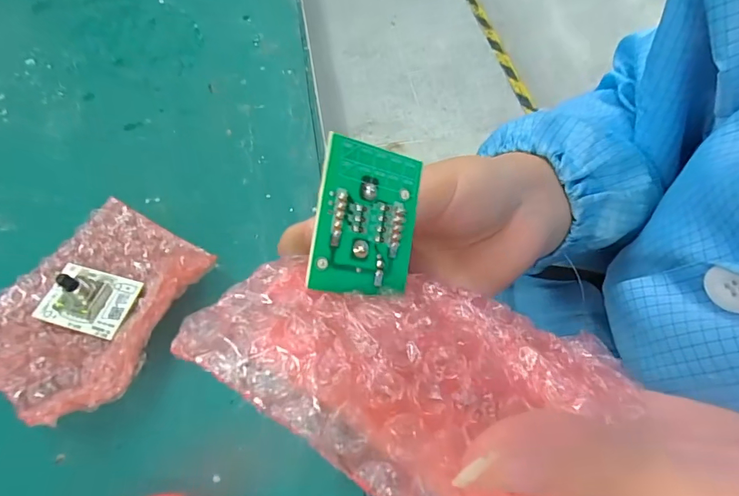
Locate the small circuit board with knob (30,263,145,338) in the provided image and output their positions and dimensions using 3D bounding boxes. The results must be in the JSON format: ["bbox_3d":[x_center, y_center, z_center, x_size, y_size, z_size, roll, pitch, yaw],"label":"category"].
[{"bbox_3d":[-0.136,0.020,0.202,0.041,0.020,0.030,14,58,7],"label":"small circuit board with knob"}]

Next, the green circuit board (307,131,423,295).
[{"bbox_3d":[0.000,-0.008,0.119,0.029,0.004,0.040,11,86,-28],"label":"green circuit board"}]

